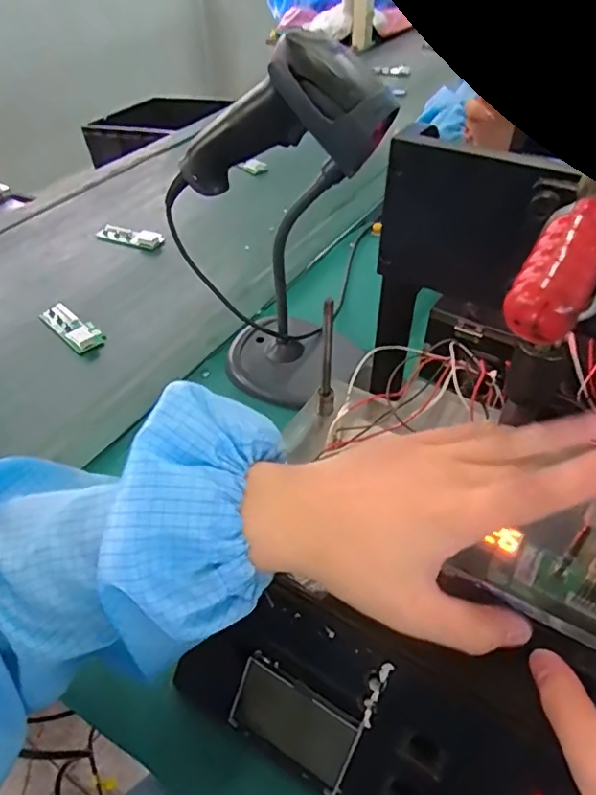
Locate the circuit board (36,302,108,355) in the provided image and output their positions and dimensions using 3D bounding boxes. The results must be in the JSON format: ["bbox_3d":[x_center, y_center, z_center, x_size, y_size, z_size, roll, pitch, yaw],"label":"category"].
[{"bbox_3d":[-0.257,-0.081,0.636,0.039,0.016,0.100,-33,52,-28],"label":"circuit board"}]

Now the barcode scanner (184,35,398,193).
[{"bbox_3d":[-0.015,-0.205,0.420,0.177,0.086,0.059,-1,38,38],"label":"barcode scanner"}]

